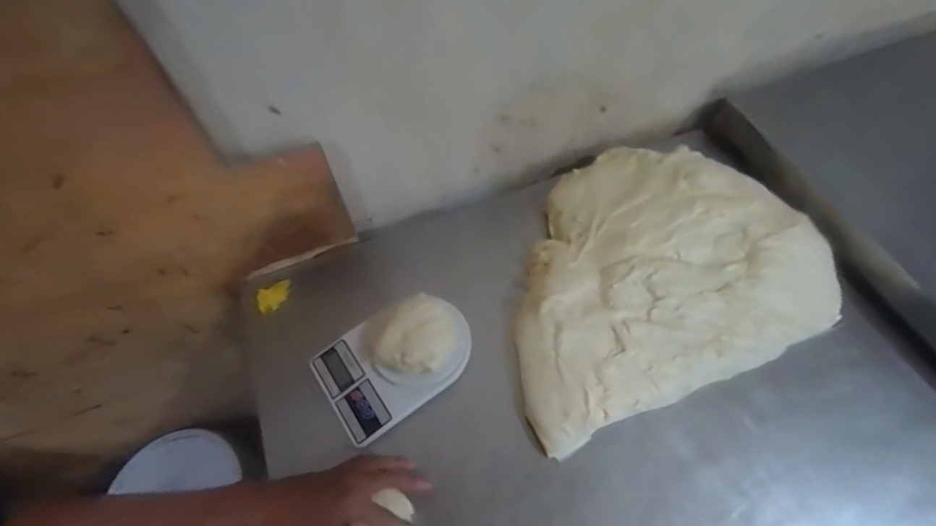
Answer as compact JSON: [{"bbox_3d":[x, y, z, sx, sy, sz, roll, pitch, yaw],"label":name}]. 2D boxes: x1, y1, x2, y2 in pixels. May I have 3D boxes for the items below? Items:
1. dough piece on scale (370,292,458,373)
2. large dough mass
[{"bbox_3d":[-0.076,0.100,0.628,0.109,0.050,0.101,-1,58,2],"label":"dough piece on scale"},{"bbox_3d":[0.261,-0.009,0.706,0.505,0.063,0.404,-21,62,-9],"label":"large dough mass"}]

